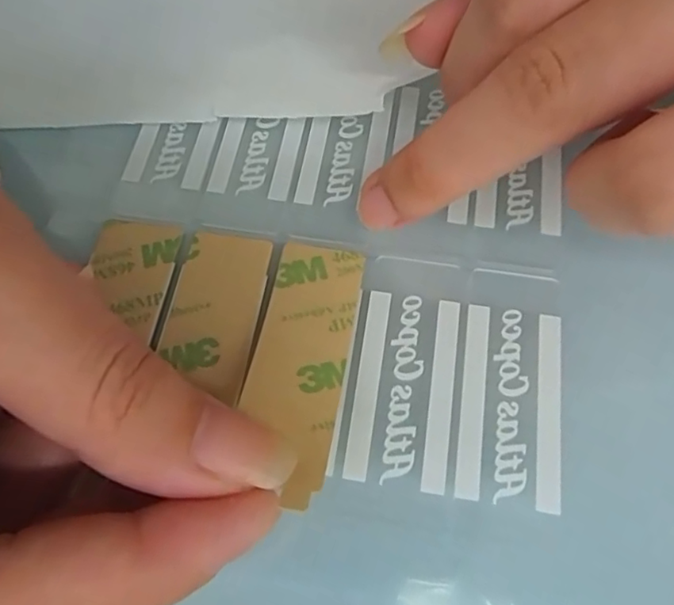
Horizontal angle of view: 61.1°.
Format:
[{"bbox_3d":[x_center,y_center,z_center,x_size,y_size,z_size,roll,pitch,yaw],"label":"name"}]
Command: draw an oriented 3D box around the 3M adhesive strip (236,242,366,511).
[{"bbox_3d":[-0.008,0.011,0.116,0.020,0.008,0.060,8,54,5],"label":"3M adhesive strip"}]

